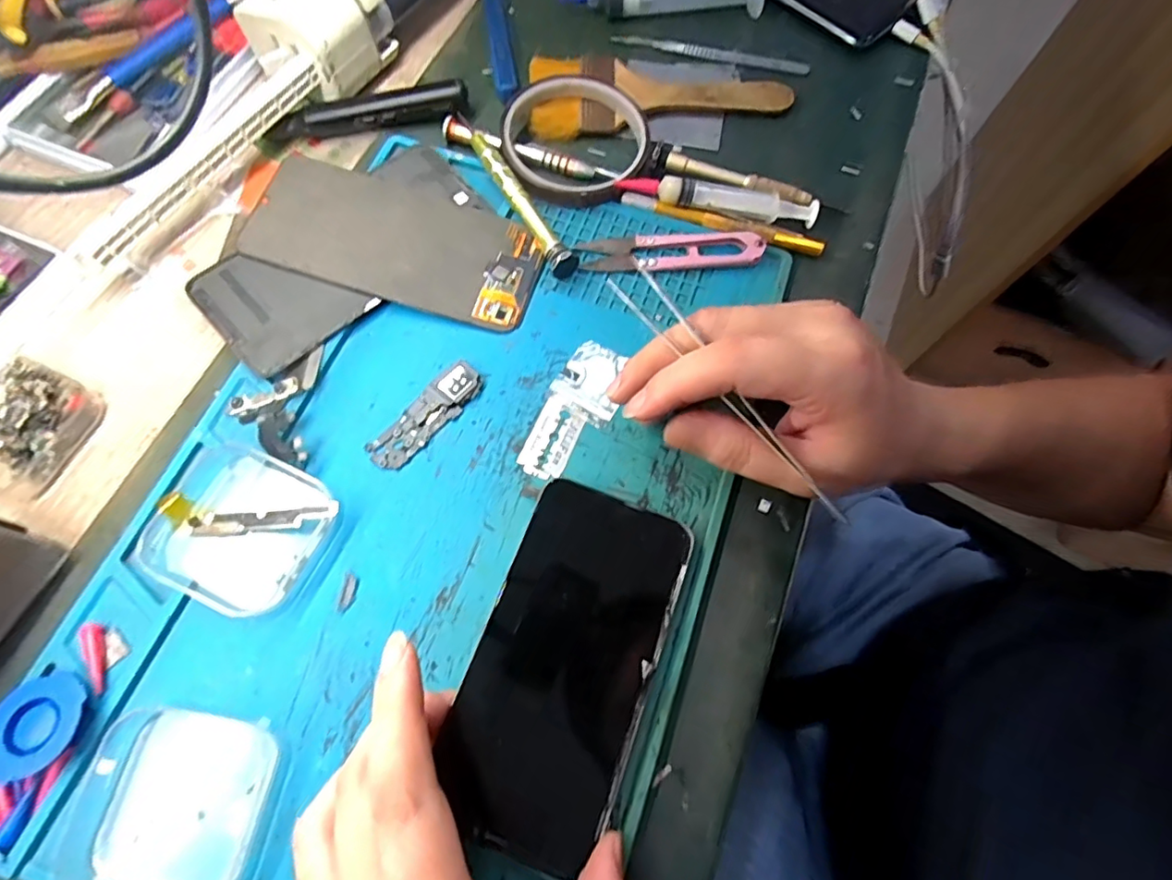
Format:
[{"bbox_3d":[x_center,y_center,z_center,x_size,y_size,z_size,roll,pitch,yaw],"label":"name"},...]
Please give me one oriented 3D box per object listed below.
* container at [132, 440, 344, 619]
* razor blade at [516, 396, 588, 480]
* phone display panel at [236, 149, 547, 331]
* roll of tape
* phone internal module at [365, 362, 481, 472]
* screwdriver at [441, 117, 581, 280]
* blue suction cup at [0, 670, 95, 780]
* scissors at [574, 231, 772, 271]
[{"bbox_3d":[-0.152,0.036,0.248,0.073,0.016,0.063,26,70,8],"label":"container"},{"bbox_3d":[-0.016,-0.002,0.275,0.022,0.004,0.041,23,70,7],"label":"razor blade"},{"bbox_3d":[-0.099,-0.107,0.305,0.150,0.004,0.068,17,71,-2],"label":"phone display panel"},{"bbox_3d":[-0.006,-0.176,0.332,0.083,0.020,0.084,1,69,-2],"label":"roll of tape"},{"bbox_3d":[-0.077,-0.012,0.277,0.020,0.004,0.064,40,73,13],"label":"phone internal module"},{"bbox_3d":[-0.043,-0.142,0.320,0.018,0.016,0.126,-32,73,-13],"label":"screwdriver"},{"bbox_3d":[-0.210,0.109,0.218,0.040,0.010,0.032,-22,71,-10],"label":"blue suction cup"},{"bbox_3d":[0.046,-0.105,0.311,0.097,0.012,0.022,0,69,-2],"label":"scissors"}]

